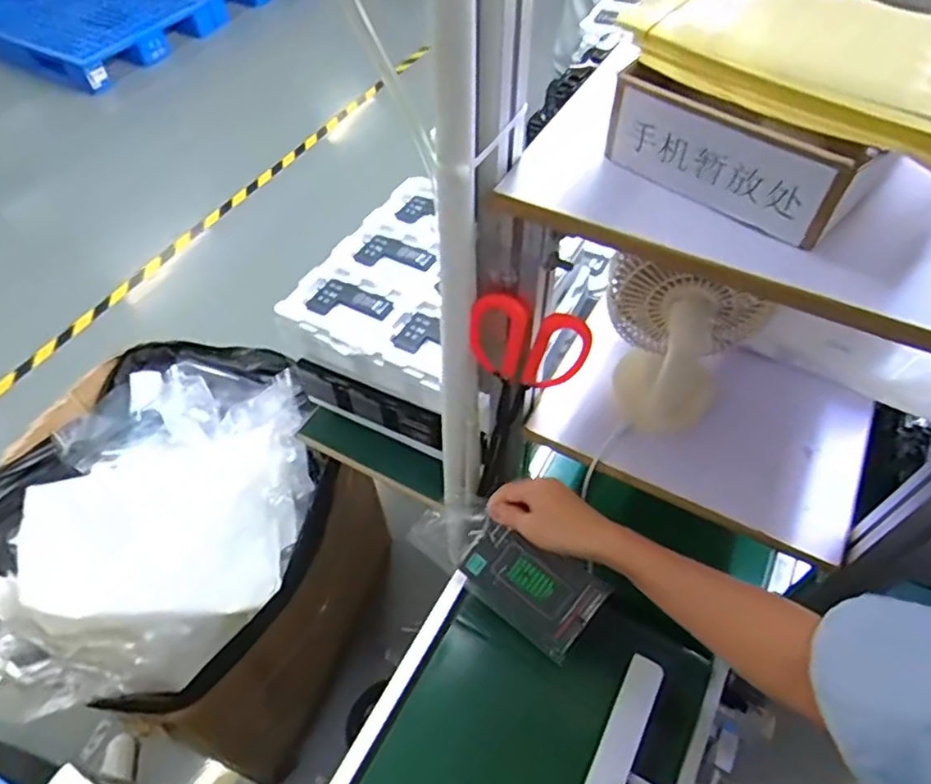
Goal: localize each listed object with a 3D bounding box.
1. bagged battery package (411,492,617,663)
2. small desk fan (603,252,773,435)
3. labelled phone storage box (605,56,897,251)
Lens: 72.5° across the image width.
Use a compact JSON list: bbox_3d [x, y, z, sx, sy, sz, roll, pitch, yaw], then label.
[{"bbox_3d":[0.039,0.179,0.647,0.194,0.012,0.092,33,101,11],"label":"bagged battery package"},{"bbox_3d":[0.188,-0.050,0.608,0.141,0.169,0.078,27,58,20],"label":"small desk fan"},{"bbox_3d":[0.178,-0.164,0.430,0.161,0.059,0.054,36,61,25],"label":"labelled phone storage box"}]

